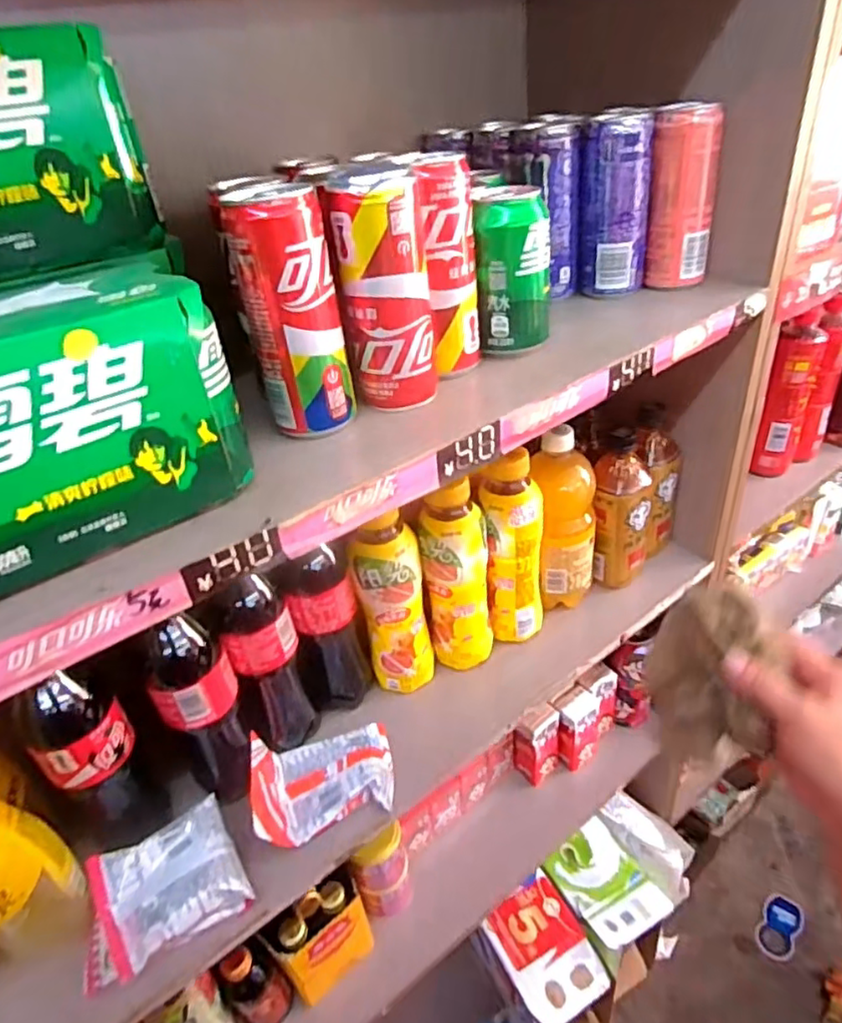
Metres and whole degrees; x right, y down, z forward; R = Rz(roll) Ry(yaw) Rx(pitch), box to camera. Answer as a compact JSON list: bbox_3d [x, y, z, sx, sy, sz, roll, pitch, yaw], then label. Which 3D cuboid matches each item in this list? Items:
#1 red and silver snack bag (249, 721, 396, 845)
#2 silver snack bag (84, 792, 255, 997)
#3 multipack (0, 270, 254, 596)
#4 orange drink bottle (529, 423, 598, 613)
[{"bbox_3d":[-0.083,0.229,0.545,0.120,0.043,0.095,-14,36,-11],"label":"red and silver snack bag"},{"bbox_3d":[-0.200,0.289,0.477,0.120,0.038,0.086,-24,38,-23],"label":"silver snack bag"},{"bbox_3d":[-0.202,-0.048,0.329,0.185,0.115,0.108,-27,40,-27],"label":"multipack"},{"bbox_3d":[0.152,0.007,0.663,0.067,0.195,0.063,1,36,11],"label":"orange drink bottle"}]

